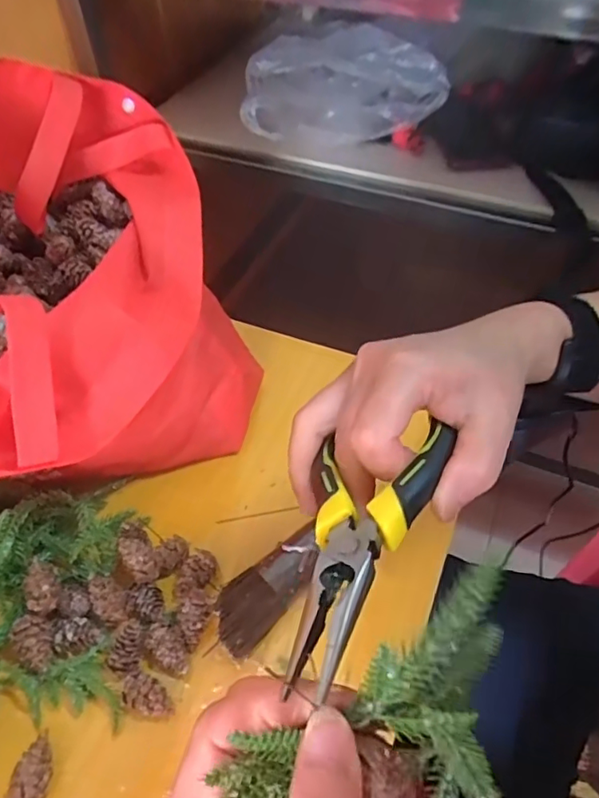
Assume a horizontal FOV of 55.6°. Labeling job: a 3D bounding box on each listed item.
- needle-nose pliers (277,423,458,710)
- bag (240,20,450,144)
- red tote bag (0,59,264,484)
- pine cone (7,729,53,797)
[{"bbox_3d":[0.018,0.047,0.213,0.049,0.021,0.127,19,38,16],"label":"needle-nose pliers"},{"bbox_3d":[0.041,-0.354,0.646,0.230,0.105,0.099,-17,53,-12],"label":"bag"},{"bbox_3d":[-0.196,-0.089,0.442,0.278,0.197,0.335,-22,54,-15],"label":"red tote bag"},{"bbox_3d":[-0.153,0.216,0.331,0.020,0.020,0.038,0,51,1],"label":"pine cone"}]

